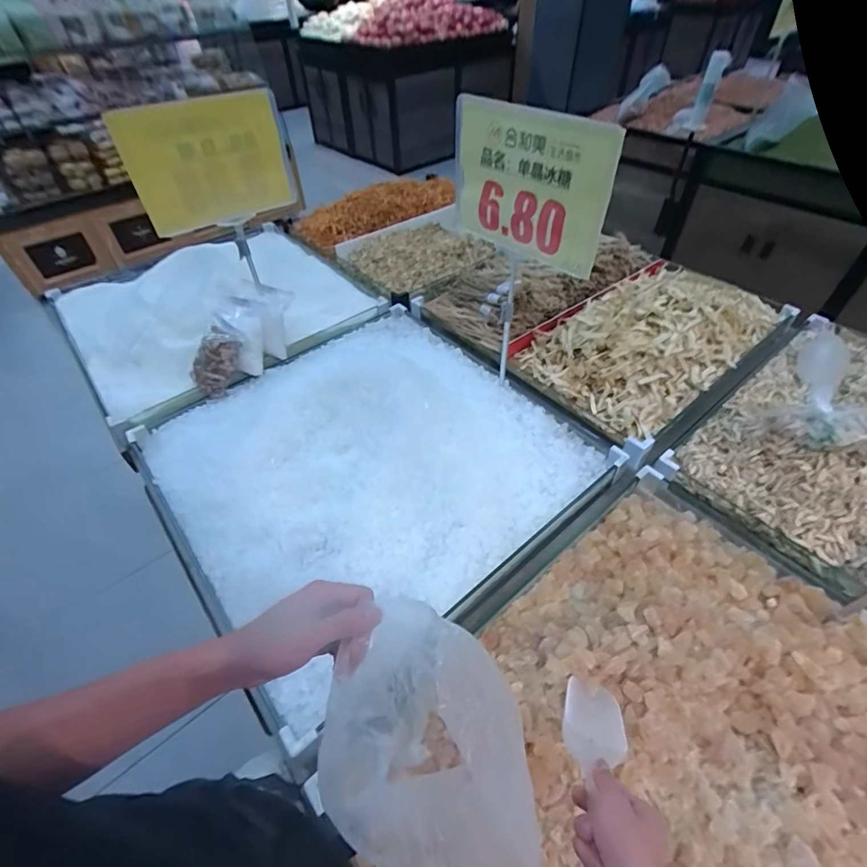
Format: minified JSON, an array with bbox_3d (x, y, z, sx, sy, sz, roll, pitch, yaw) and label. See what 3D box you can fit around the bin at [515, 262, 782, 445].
[{"bbox_3d":[0.562,-0.281,1.132,0.673,0.146,0.397,-30,52,-25],"label":"bin"}]

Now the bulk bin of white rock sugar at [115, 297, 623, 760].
[{"bbox_3d":[-0.142,0.013,0.917,0.760,0.167,0.759,-30,52,-25],"label":"bulk bin of white rock sugar"}]

